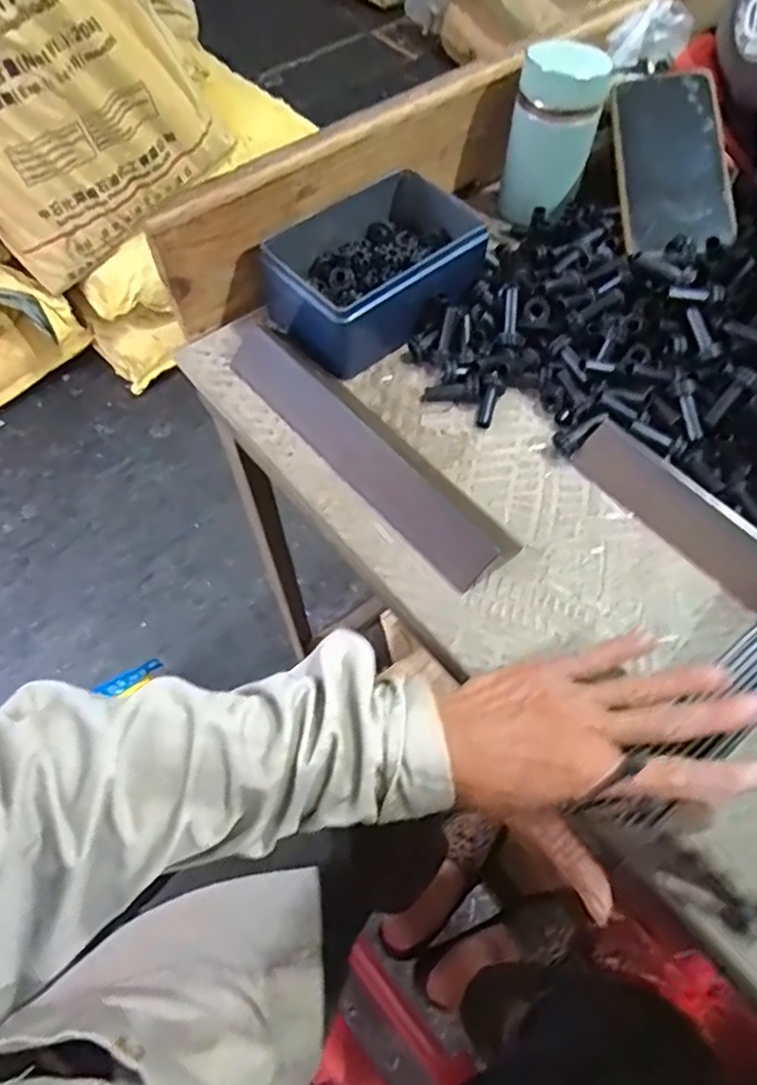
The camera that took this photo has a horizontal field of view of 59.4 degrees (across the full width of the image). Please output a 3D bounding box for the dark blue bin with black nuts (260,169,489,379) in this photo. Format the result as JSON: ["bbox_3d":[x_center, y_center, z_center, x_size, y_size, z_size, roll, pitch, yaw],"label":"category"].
[{"bbox_3d":[0.000,-0.202,0.489,0.154,0.057,0.112,-32,64,-16],"label":"dark blue bin with black nuts"}]

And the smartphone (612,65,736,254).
[{"bbox_3d":[0.220,-0.294,0.504,0.074,0.013,0.160,-3,75,14],"label":"smartphone"}]

